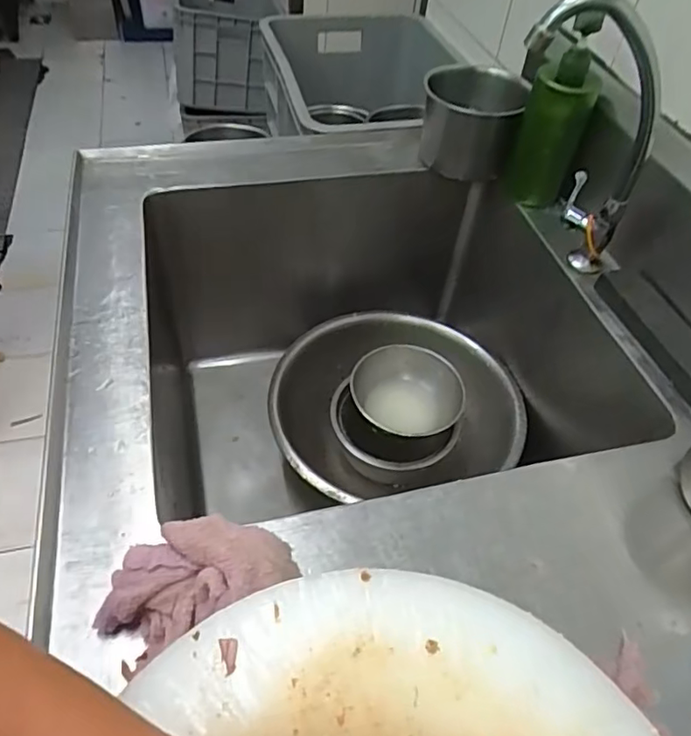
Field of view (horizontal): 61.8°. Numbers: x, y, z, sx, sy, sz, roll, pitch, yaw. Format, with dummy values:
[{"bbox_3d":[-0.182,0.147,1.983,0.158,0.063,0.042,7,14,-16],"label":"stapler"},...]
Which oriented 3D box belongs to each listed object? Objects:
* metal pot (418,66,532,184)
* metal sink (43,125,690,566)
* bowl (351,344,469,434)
[{"bbox_3d":[0.184,-0.364,0.868,0.139,0.123,0.122,12,49,5],"label":"metal pot"},{"bbox_3d":[0.016,-0.018,0.883,0.722,0.402,0.636,-9,50,-14],"label":"metal sink"},{"bbox_3d":[0.097,0.038,0.920,0.164,0.067,0.136,-6,50,-11],"label":"bowl"}]

